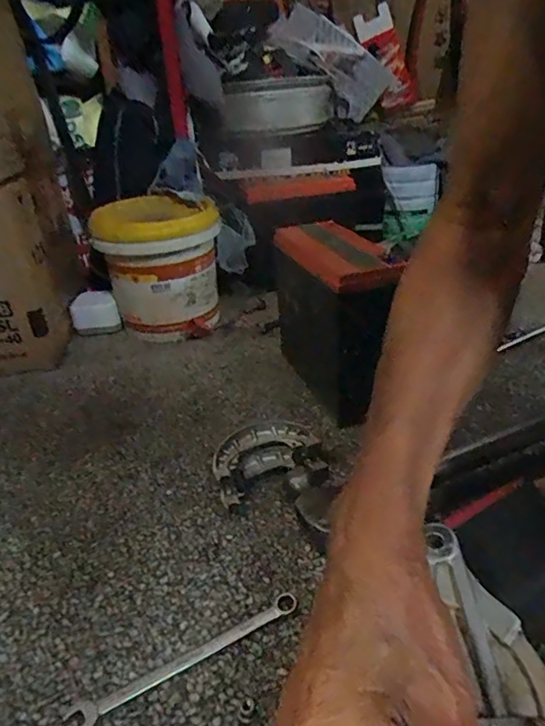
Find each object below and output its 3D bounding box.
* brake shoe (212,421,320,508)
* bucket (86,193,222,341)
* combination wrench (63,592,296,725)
[{"bbox_3d":[-0.013,0.092,0.476,0.095,0.048,0.050,-22,34,-28],"label":"brake shoe"},{"bbox_3d":[-0.160,-0.142,0.759,0.171,0.177,0.168,-3,29,2],"label":"bucket"},{"bbox_3d":[-0.054,0.194,0.338,0.157,0.004,0.018,-18,32,-23],"label":"combination wrench"}]

